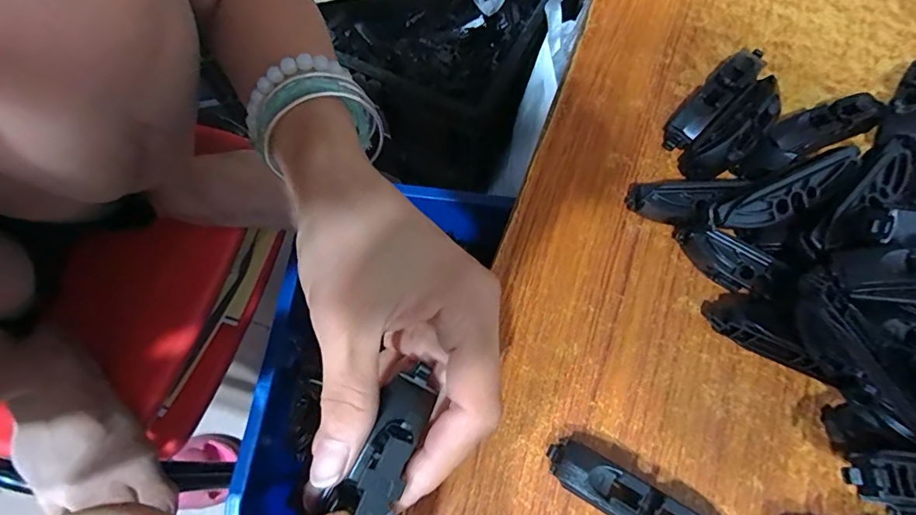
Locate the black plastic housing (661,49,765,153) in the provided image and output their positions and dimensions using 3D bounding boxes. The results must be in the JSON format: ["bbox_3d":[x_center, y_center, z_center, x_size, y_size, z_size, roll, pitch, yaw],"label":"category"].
[{"bbox_3d":[0.143,-0.090,0.258,0.020,0.017,0.077,42,74,15],"label":"black plastic housing"}]

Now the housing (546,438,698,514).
[{"bbox_3d":[0.073,0.100,0.184,0.080,0.019,0.017,29,71,11],"label":"housing"}]

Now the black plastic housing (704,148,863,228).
[{"bbox_3d":[0.151,-0.030,0.210,0.075,0.014,0.017,-24,70,-9],"label":"black plastic housing"}]

